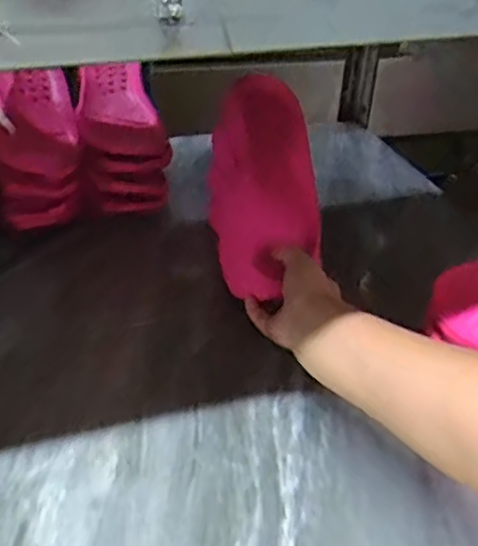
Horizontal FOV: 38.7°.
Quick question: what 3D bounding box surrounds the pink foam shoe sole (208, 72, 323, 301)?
[{"bbox_3d":[0.022,-0.084,0.700,0.085,0.102,0.226,10,65,-39],"label":"pink foam shoe sole"}]

